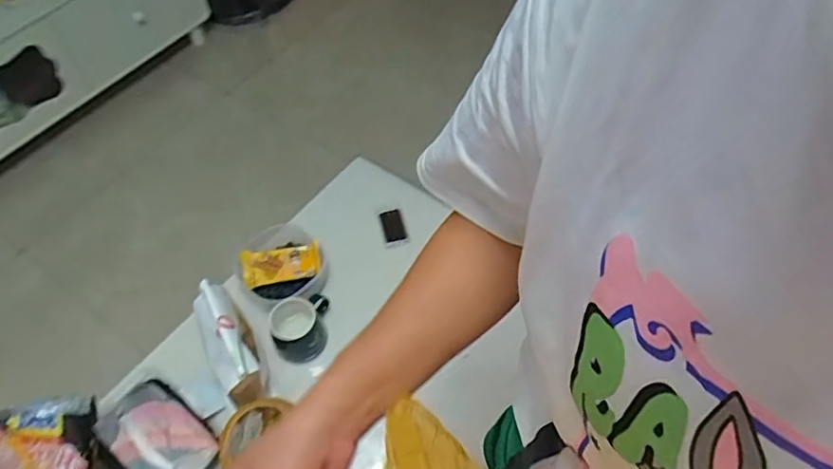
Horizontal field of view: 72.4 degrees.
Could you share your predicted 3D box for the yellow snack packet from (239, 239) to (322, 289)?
[{"bbox_3d":[-0.254,0.055,1.071,0.144,0.030,0.070,-11,83,-11],"label":"yellow snack packet"}]

